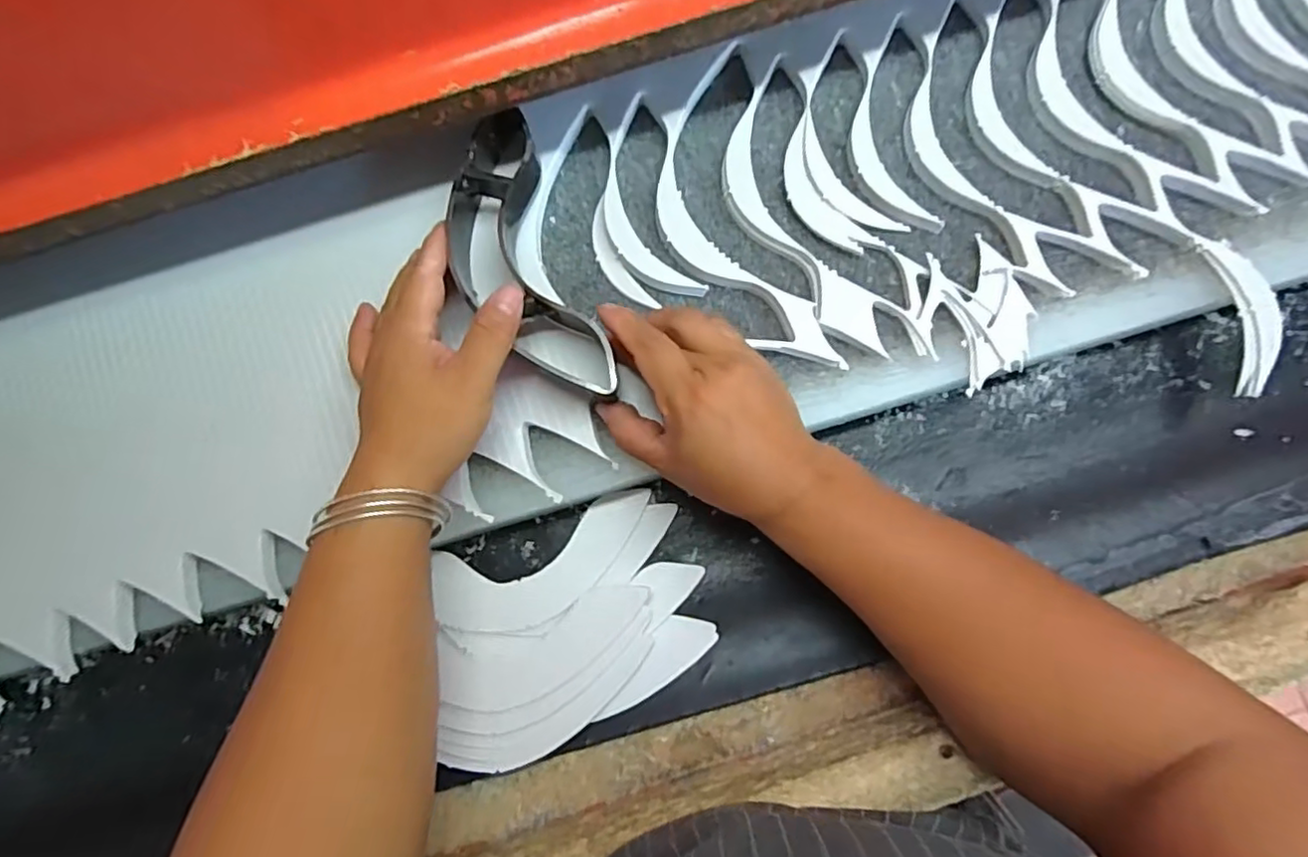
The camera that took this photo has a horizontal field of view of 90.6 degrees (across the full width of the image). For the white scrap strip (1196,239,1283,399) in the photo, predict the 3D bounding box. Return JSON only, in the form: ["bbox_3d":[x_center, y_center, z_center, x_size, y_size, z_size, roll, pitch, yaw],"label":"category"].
[{"bbox_3d":[0.347,-0.067,0.377,0.030,0.010,0.093,-10,83,3],"label":"white scrap strip"}]

